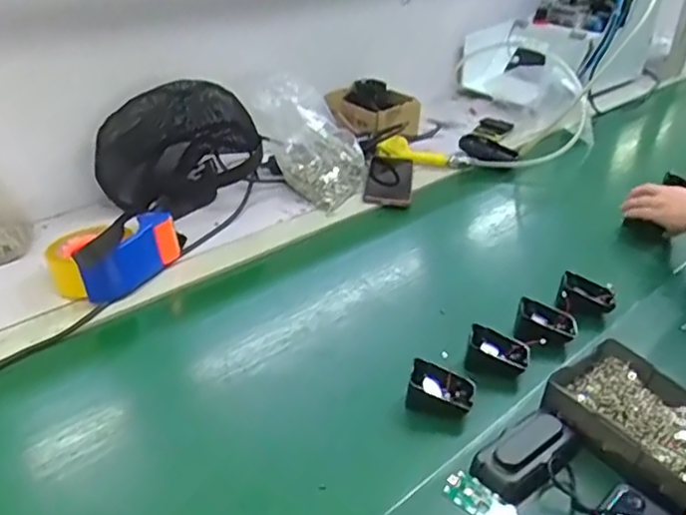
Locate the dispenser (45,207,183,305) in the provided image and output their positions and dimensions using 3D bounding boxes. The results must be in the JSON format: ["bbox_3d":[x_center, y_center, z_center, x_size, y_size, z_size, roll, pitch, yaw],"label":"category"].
[{"bbox_3d":[-0.288,-0.013,0.806,0.097,0.068,0.160,21,36,28],"label":"dispenser"}]

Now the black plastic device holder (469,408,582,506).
[{"bbox_3d":[0.170,0.177,0.577,0.106,0.025,0.055,-25,40,-36],"label":"black plastic device holder"}]

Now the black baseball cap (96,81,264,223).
[{"bbox_3d":[-0.249,-0.165,0.973,0.103,0.182,0.217,27,40,35],"label":"black baseball cap"}]

